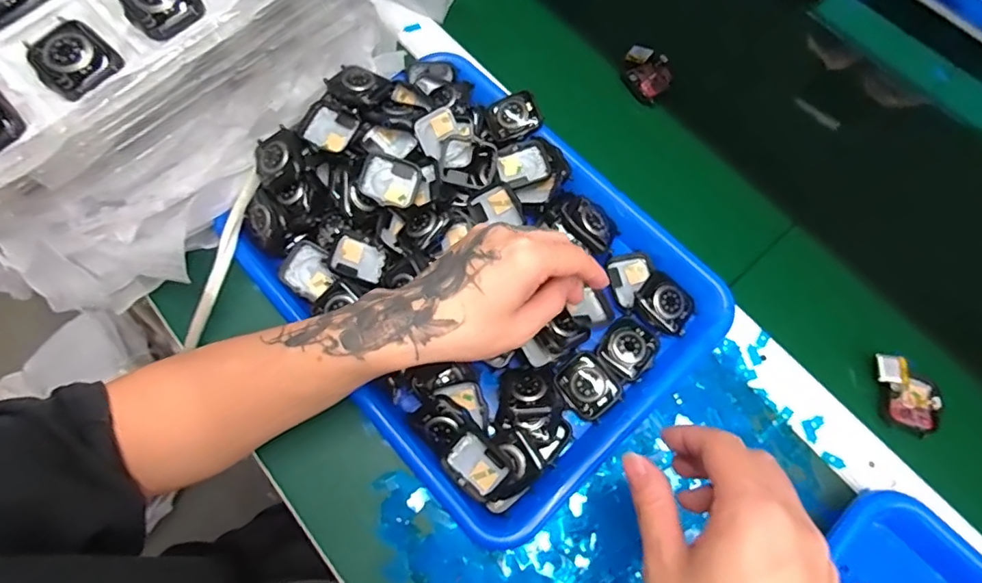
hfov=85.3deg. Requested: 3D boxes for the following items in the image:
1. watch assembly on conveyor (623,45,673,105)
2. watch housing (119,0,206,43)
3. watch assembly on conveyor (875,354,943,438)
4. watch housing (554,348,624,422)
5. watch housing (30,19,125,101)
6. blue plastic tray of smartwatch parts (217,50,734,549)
[{"bbox_3d":[0.142,-0.199,0.488,0.036,0.018,0.057,-24,72,-9],"label":"watch assembly on conveyor"},{"bbox_3d":[-0.191,-0.167,0.308,0.038,0.009,0.051,-40,75,-14],"label":"watch housing"},{"bbox_3d":[0.306,0.075,0.389,0.040,0.014,0.058,-10,70,-4],"label":"watch assembly on conveyor"},{"bbox_3d":[0.069,0.065,0.376,0.038,0.008,0.043,-36,74,-13],"label":"watch housing"},{"bbox_3d":[-0.230,-0.128,0.296,0.047,0.009,0.038,38,74,13],"label":"watch housing"},{"bbox_3d":[-0.017,-0.025,0.397,0.252,0.052,0.334,-41,75,-14],"label":"blue plastic tray of smartwatch parts"}]

